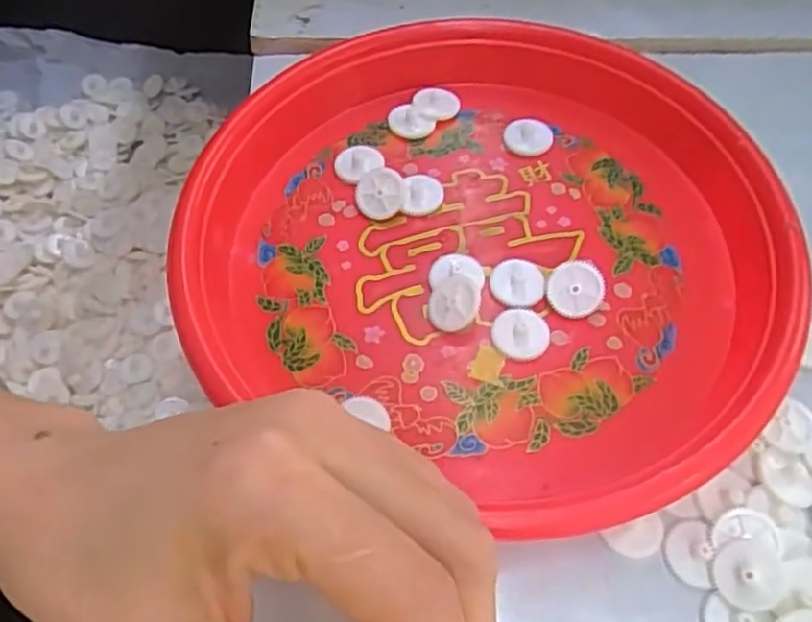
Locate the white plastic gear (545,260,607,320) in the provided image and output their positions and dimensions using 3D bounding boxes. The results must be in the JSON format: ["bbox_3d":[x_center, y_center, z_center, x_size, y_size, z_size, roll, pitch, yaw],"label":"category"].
[{"bbox_3d":[0.067,-0.009,0.278,0.022,0.004,0.023,0,94,5],"label":"white plastic gear"}]

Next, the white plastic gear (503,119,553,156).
[{"bbox_3d":[0.056,-0.081,0.327,0.022,0.004,0.019,12,59,8],"label":"white plastic gear"}]

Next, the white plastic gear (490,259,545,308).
[{"bbox_3d":[0.045,-0.012,0.284,0.021,0.006,0.021,0,59,0],"label":"white plastic gear"}]

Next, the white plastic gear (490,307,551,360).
[{"bbox_3d":[0.044,0.008,0.273,0.021,0.005,0.021,0,59,0],"label":"white plastic gear"}]

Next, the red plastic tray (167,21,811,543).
[{"bbox_3d":[0.036,-0.034,0.286,0.228,0.027,0.214,23,61,14],"label":"red plastic tray"}]

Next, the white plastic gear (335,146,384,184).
[{"bbox_3d":[-0.022,-0.067,0.321,0.022,0.005,0.020,0,59,0],"label":"white plastic gear"}]

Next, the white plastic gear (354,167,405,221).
[{"bbox_3d":[-0.012,-0.051,0.308,0.021,0.007,0.022,-1,86,14],"label":"white plastic gear"}]

